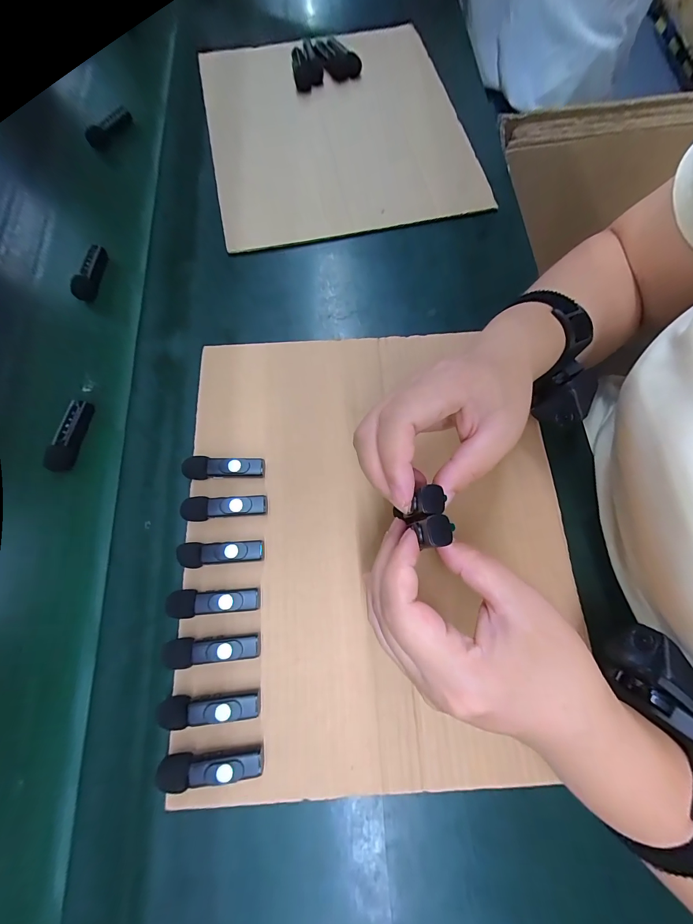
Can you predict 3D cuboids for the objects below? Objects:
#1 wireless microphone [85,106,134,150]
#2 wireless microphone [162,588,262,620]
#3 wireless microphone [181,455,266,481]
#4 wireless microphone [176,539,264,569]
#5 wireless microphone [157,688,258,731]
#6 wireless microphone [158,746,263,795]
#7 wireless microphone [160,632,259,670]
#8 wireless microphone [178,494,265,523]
[{"bbox_3d":[-0.303,-0.426,0.438,0.013,0.018,0.065,34,77,11],"label":"wireless microphone"},{"bbox_3d":[-0.097,0.101,0.251,0.066,0.015,0.019,-6,73,-1],"label":"wireless microphone"},{"bbox_3d":[-0.099,0.005,0.282,0.062,0.018,0.018,-2,73,1],"label":"wireless microphone"},{"bbox_3d":[-0.095,0.070,0.261,0.063,0.014,0.018,-2,73,1],"label":"wireless microphone"},{"bbox_3d":[-0.091,0.165,0.232,0.064,0.018,0.016,-4,73,0],"label":"wireless microphone"},{"bbox_3d":[-0.087,0.196,0.222,0.063,0.018,0.016,-5,73,0],"label":"wireless microphone"},{"bbox_3d":[-0.095,0.132,0.242,0.067,0.016,0.017,-5,73,0],"label":"wireless microphone"},{"bbox_3d":[-0.096,0.036,0.272,0.064,0.015,0.018,-6,73,0],"label":"wireless microphone"}]

